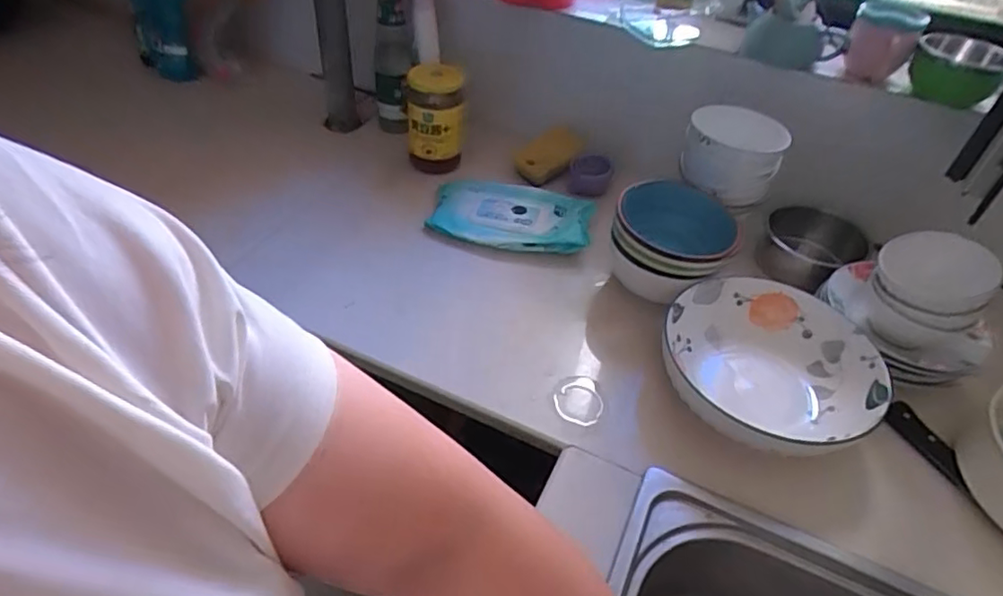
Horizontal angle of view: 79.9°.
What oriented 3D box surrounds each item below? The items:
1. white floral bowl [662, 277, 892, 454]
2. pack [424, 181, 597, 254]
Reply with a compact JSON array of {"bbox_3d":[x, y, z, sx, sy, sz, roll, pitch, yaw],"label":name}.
[{"bbox_3d":[0.297,0.078,0.670,0.214,0.068,0.219,2,44,-2],"label":"white floral bowl"},{"bbox_3d":[0.016,-0.123,0.893,0.229,0.031,0.140,9,44,5],"label":"pack"}]

